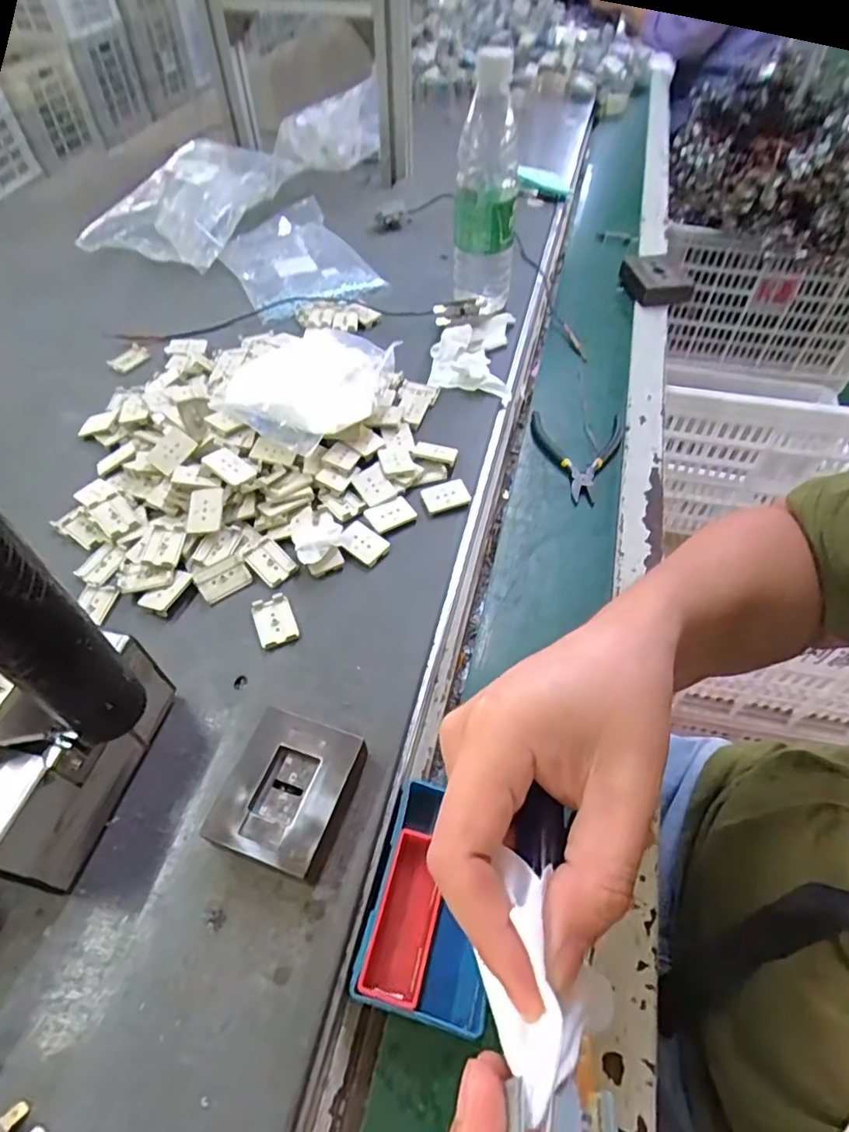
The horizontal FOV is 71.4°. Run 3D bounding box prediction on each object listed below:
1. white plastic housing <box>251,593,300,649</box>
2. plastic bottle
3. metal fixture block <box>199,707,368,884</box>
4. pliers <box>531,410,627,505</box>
[{"bbox_3d":[-0.110,0.040,0.431,0.028,0.005,0.041,-19,55,-14],"label":"white plastic housing"},{"bbox_3d":[0.061,-0.360,0.577,0.061,0.223,0.060,4,53,3],"label":"plastic bottle"},{"bbox_3d":[-0.079,0.132,0.347,0.069,0.028,0.080,17,54,12],"label":"metal fixture block"},{"bbox_3d":[0.152,-0.108,0.578,0.090,0.011,0.116,4,53,2],"label":"pliers"}]

